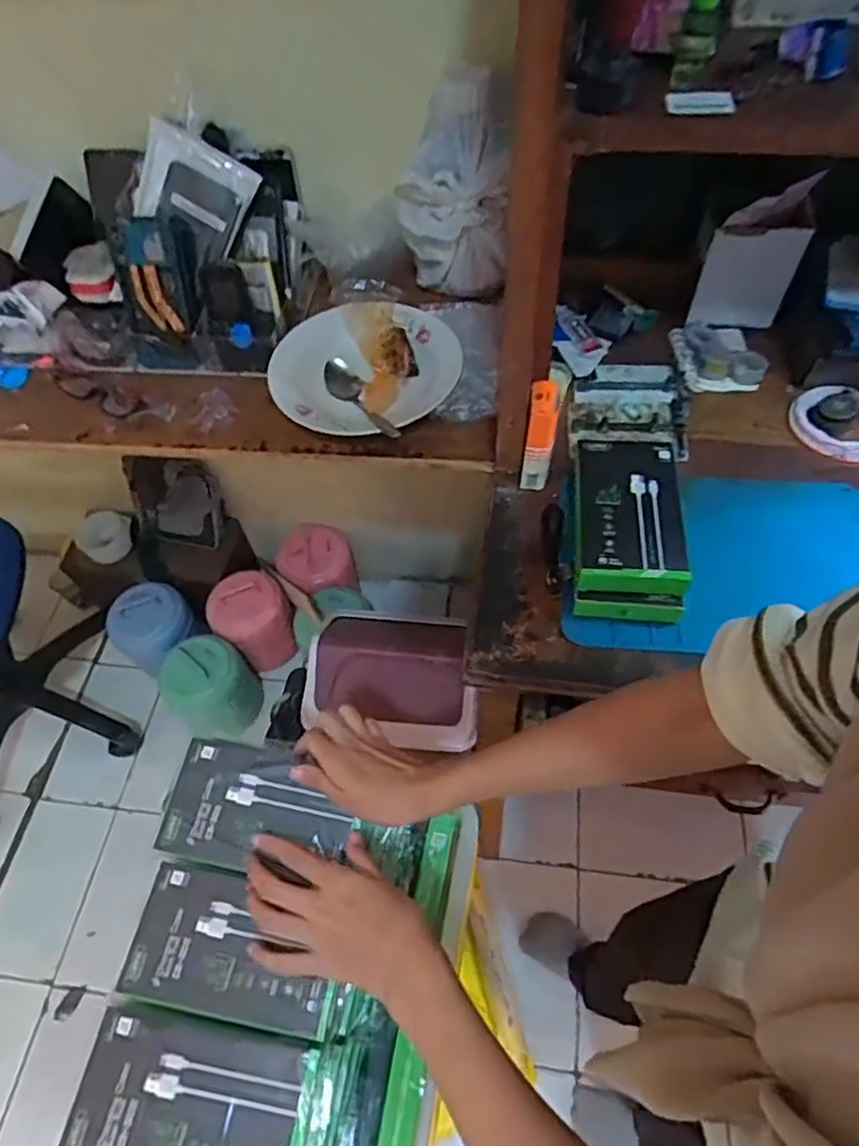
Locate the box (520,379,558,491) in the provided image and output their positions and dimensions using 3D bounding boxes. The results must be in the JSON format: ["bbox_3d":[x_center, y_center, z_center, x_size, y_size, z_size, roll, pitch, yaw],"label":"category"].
[{"bbox_3d":[0.107,-0.131,0.637,0.026,0.106,0.035,8,58,9],"label":"box"}]

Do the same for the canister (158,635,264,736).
[{"bbox_3d":[-0.419,0.228,1.279,0.155,0.164,0.163,-40,63,-20],"label":"canister"}]

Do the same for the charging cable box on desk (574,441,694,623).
[{"bbox_3d":[0.180,-0.040,0.604,0.099,0.051,0.164,5,58,7],"label":"charging cable box on desk"}]

